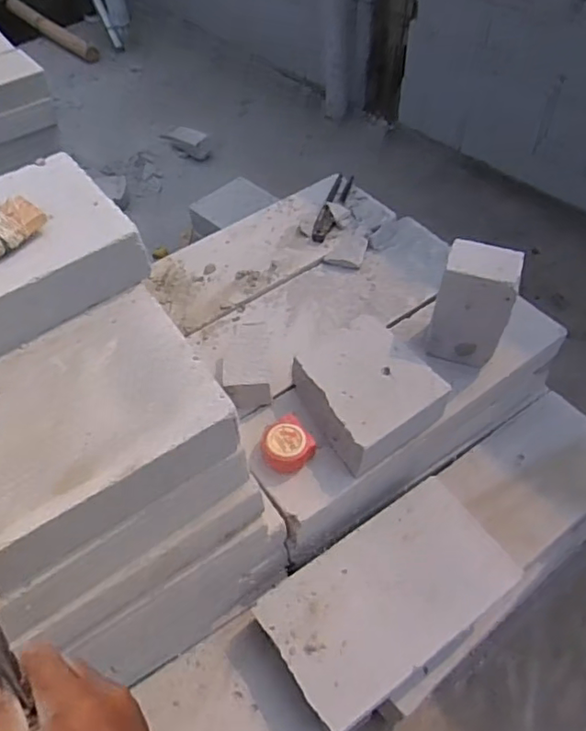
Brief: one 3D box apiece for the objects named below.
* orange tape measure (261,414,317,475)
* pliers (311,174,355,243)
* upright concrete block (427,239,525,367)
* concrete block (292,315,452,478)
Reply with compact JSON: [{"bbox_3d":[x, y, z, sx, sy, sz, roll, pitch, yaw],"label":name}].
[{"bbox_3d":[-0.010,0.120,0.879,0.073,0.038,0.072,-32,58,-20],"label":"orange tape measure"},{"bbox_3d":[0.085,-0.338,1.232,0.040,0.019,0.220,13,55,12],"label":"pliers"},{"bbox_3d":[0.286,-0.100,0.928,0.105,0.193,0.088,13,55,12],"label":"upright concrete block"},{"bbox_3d":[0.108,0.037,0.913,0.187,0.070,0.201,-33,58,-20],"label":"concrete block"}]

